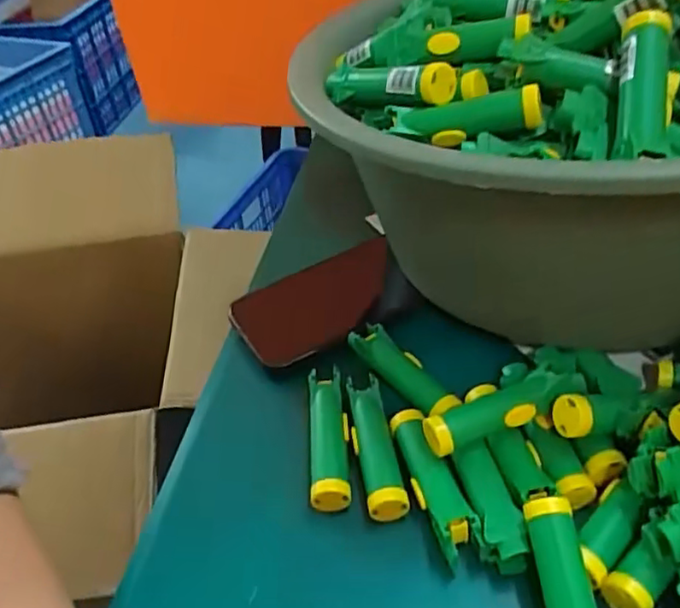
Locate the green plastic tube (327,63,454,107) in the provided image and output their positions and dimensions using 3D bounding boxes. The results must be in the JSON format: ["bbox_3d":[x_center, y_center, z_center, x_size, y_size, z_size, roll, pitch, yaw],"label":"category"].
[{"bbox_3d":[0.025,-0.114,0.331,0.021,0.019,0.075,-34,34,-28],"label":"green plastic tube"}]

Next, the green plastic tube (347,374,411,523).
[{"bbox_3d":[0.017,0.072,0.326,0.019,0.018,0.074,-11,41,-4],"label":"green plastic tube"}]

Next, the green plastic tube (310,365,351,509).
[{"bbox_3d":[-0.006,0.069,0.333,0.019,0.018,0.075,-5,41,2],"label":"green plastic tube"}]

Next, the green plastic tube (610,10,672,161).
[{"bbox_3d":[0.128,-0.091,0.270,0.021,0.015,0.069,7,79,16],"label":"green plastic tube"}]

